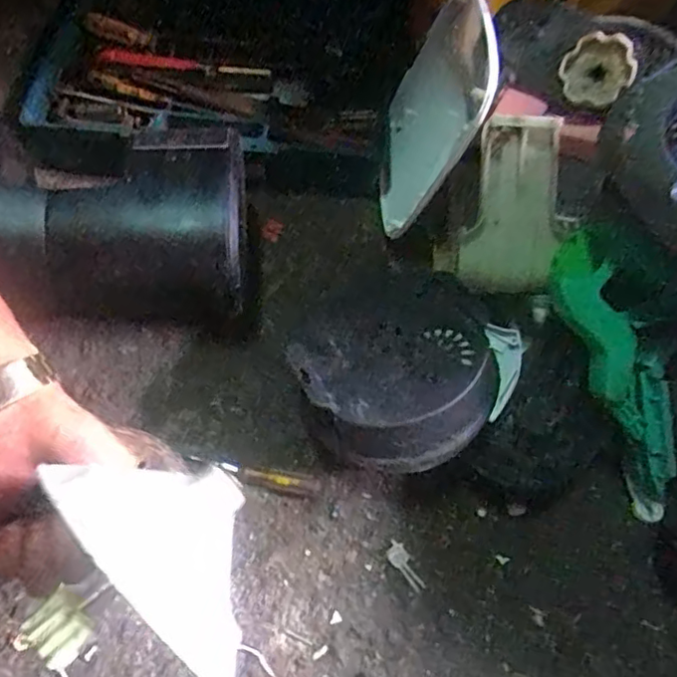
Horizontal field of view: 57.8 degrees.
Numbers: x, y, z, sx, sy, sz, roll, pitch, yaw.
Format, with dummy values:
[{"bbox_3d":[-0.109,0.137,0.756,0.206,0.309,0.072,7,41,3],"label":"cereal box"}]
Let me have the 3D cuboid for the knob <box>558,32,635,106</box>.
[{"bbox_3d":[0.216,-0.222,0.510,0.056,0.055,0.020,29,35,20],"label":"knob"}]

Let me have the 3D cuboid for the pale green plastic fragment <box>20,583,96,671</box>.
[{"bbox_3d":[-0.124,0.129,0.272,0.023,0.016,0.024,38,60,19],"label":"pale green plastic fragment"}]

